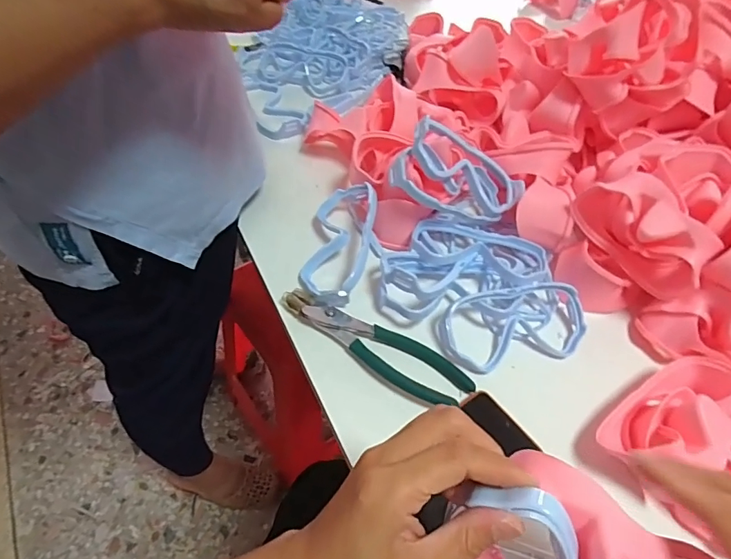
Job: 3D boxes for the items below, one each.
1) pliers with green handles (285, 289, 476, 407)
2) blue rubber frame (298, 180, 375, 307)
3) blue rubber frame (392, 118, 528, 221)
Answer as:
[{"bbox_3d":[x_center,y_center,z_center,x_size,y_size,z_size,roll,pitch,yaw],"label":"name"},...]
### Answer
[{"bbox_3d":[0.008,0.062,0.457,0.197,0.019,0.052,28,54,17],"label":"pliers with green handles"},{"bbox_3d":[-0.027,-0.047,0.508,0.068,0.054,0.149,10,51,2],"label":"blue rubber frame"},{"bbox_3d":[0.104,-0.117,0.532,0.167,0.077,0.090,11,45,-31],"label":"blue rubber frame"}]

